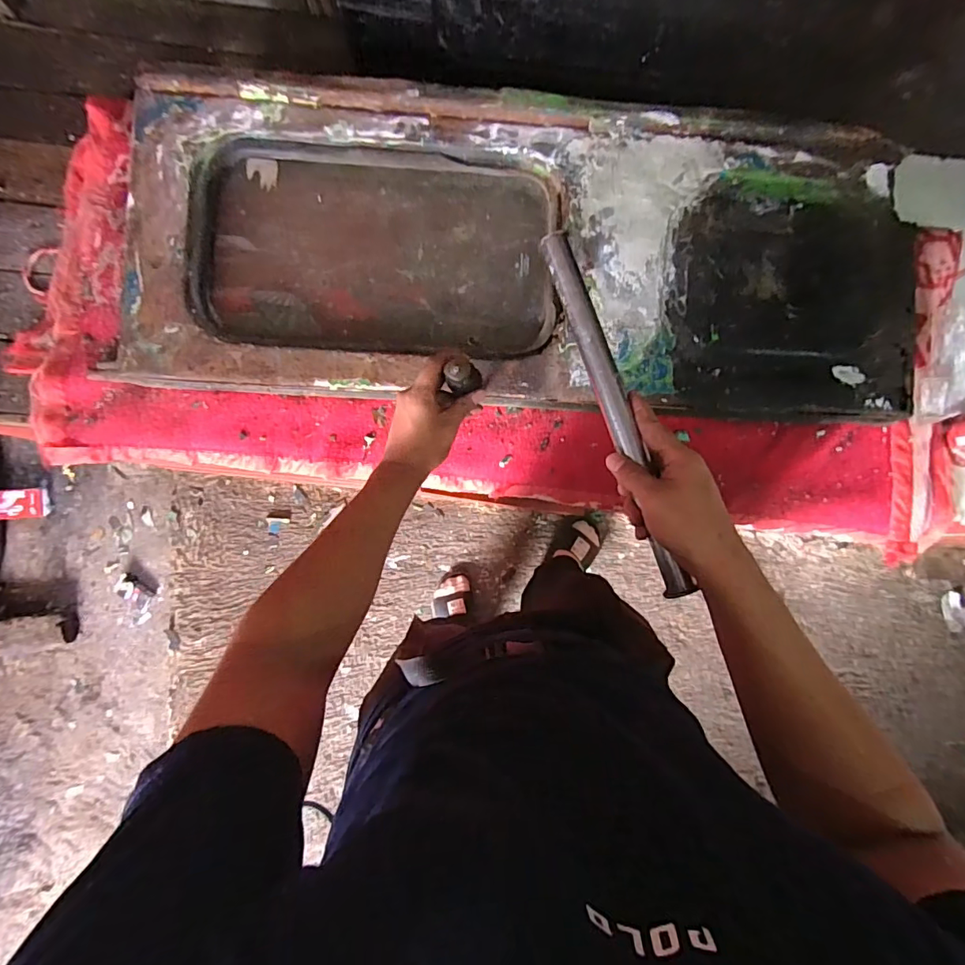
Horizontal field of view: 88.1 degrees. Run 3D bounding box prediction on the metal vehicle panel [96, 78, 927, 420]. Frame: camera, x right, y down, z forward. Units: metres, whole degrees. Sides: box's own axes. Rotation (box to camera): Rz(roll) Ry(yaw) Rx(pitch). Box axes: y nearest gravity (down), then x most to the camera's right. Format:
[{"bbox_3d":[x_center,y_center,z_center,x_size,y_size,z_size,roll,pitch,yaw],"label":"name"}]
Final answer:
[{"bbox_3d":[0.064,-0.290,0.640,1.026,0.060,0.378,3,84,-4],"label":"metal vehicle panel"}]

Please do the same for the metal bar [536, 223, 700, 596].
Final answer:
[{"bbox_3d":[0.118,-0.064,0.439,0.024,0.015,0.335,-18,86,-6],"label":"metal bar"}]

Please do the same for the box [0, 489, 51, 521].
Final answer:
[{"bbox_3d":[-1.257,0.058,1.364,0.108,0.031,0.081,-7,92,-40],"label":"box"}]

